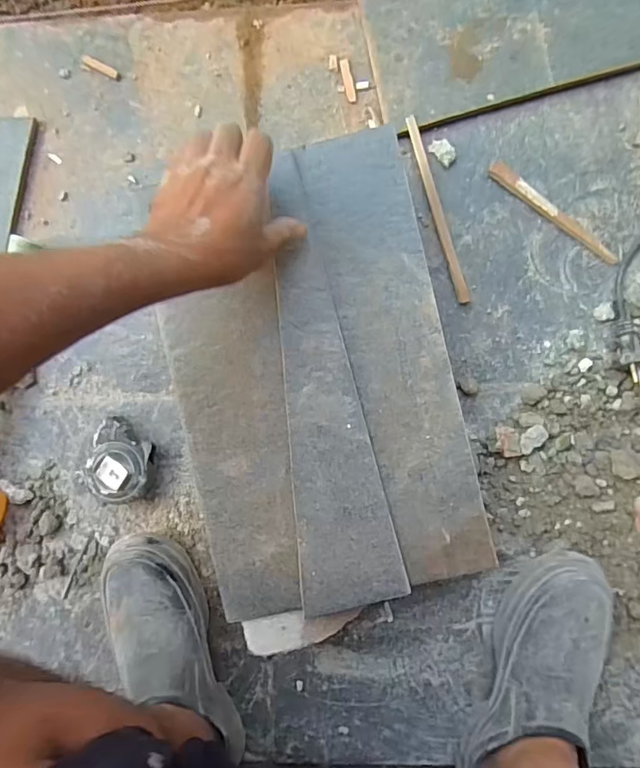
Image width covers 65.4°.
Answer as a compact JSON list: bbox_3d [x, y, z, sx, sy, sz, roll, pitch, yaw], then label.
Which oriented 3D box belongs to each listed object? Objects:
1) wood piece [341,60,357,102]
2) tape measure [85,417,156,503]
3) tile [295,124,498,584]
[{"bbox_3d":[0.029,-0.311,0.510,0.010,0.004,0.043,-14,91,3],"label":"wood piece"},{"bbox_3d":[-0.207,0.079,0.518,0.069,0.036,0.085,12,92,2],"label":"tape measure"},{"bbox_3d":[0.068,-0.024,0.437,0.089,0.009,0.386,-14,91,3],"label":"tile"}]

